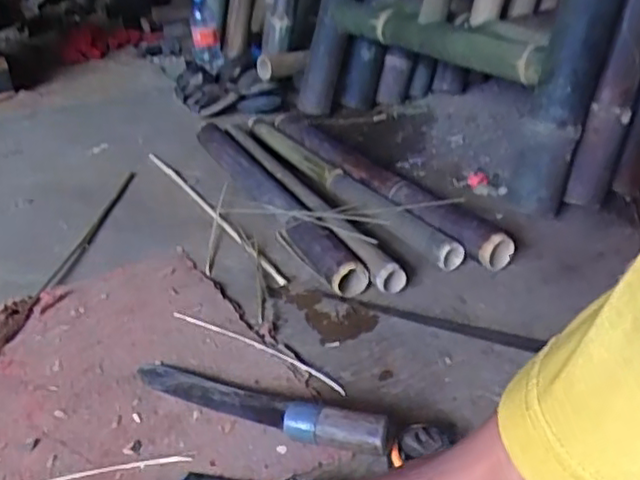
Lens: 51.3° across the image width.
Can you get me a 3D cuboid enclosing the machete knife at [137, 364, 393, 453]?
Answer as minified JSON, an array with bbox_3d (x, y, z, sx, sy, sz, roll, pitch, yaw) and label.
[{"bbox_3d":[-0.072,0.169,0.722,0.322,0.052,0.047,14,35,27],"label":"machete knife"}]

